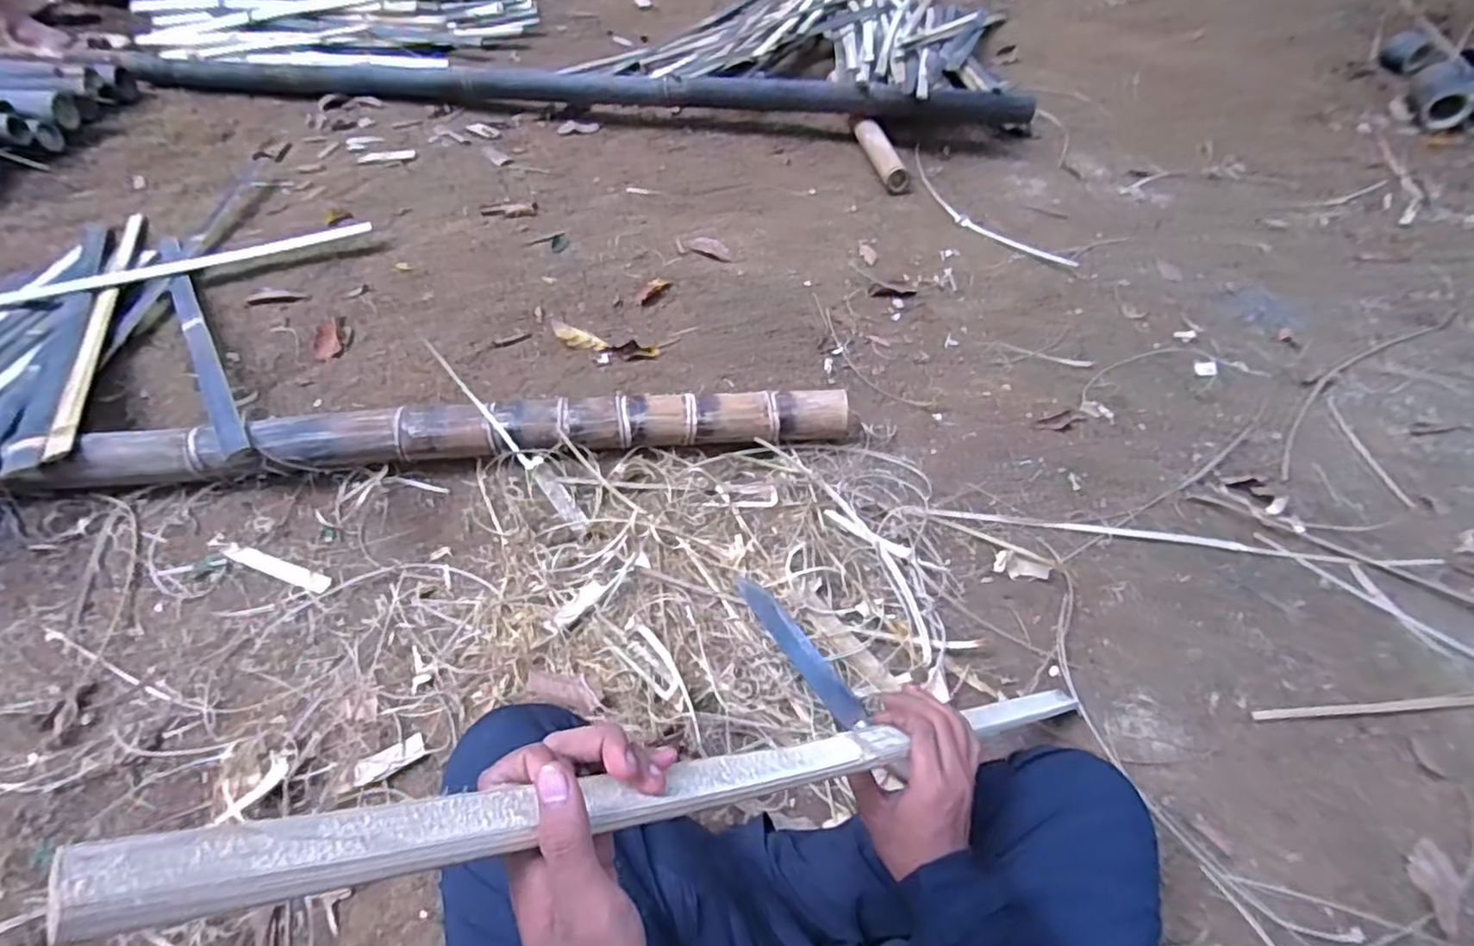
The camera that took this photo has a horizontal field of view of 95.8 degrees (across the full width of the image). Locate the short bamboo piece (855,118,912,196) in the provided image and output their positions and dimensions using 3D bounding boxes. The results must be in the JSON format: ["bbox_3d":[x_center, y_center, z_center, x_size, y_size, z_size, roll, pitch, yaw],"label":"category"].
[{"bbox_3d":[0.362,-0.794,1.655,0.068,0.063,0.313,-7,56,-6],"label":"short bamboo piece"}]

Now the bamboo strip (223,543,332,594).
[{"bbox_3d":[-0.639,0.132,0.925,0.176,0.006,0.026,17,57,10],"label":"bamboo strip"}]

